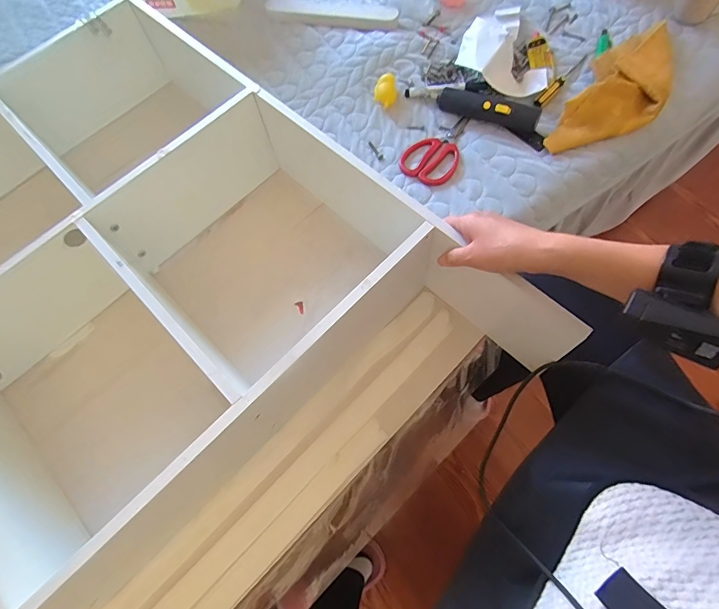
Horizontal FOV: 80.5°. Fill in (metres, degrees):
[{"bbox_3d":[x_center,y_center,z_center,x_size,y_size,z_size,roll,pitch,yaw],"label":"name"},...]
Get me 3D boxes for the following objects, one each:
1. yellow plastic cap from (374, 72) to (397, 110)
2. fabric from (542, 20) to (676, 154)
[{"bbox_3d":[0.044,-0.359,0.711,0.038,0.023,0.056,3,70,4],"label":"yellow plastic cap"},{"bbox_3d":[0.402,-0.327,0.649,0.115,0.045,0.277,31,74,14],"label":"fabric"}]

